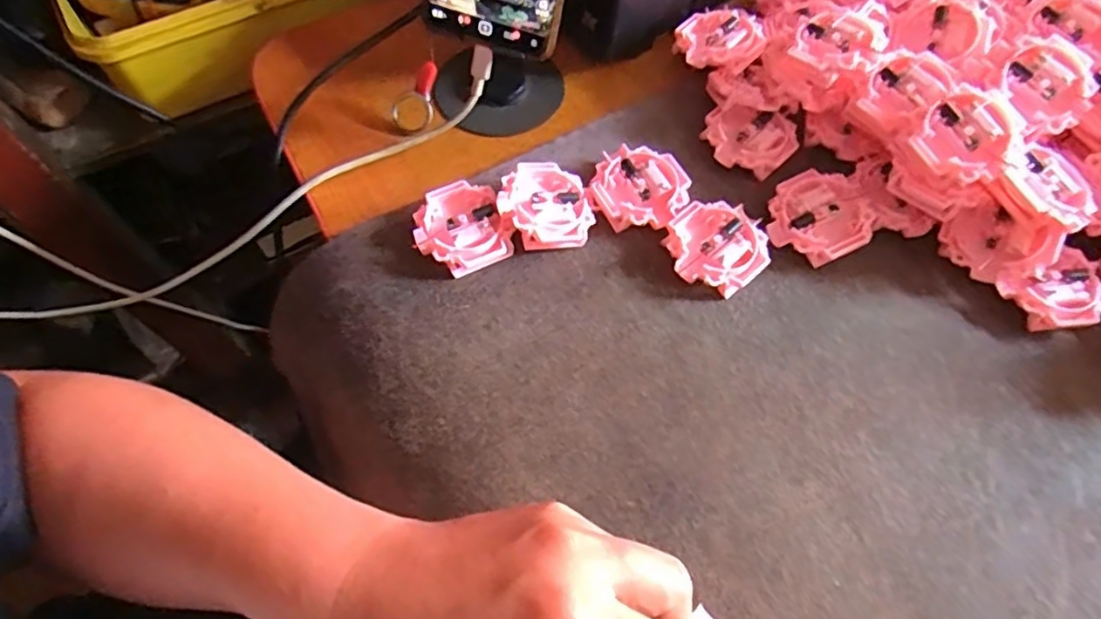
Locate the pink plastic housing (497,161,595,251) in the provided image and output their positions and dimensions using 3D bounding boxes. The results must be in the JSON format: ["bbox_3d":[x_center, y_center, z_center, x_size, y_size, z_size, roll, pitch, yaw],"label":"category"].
[{"bbox_3d":[-0.003,-0.058,0.339,0.048,0.016,0.051,1,63,-2],"label":"pink plastic housing"}]

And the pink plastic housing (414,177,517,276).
[{"bbox_3d":[-0.049,-0.044,0.334,0.047,0.012,0.049,-24,66,-14],"label":"pink plastic housing"}]

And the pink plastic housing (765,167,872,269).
[{"bbox_3d":[0.145,-0.052,0.343,0.053,0.013,0.051,-22,66,-13],"label":"pink plastic housing"}]

